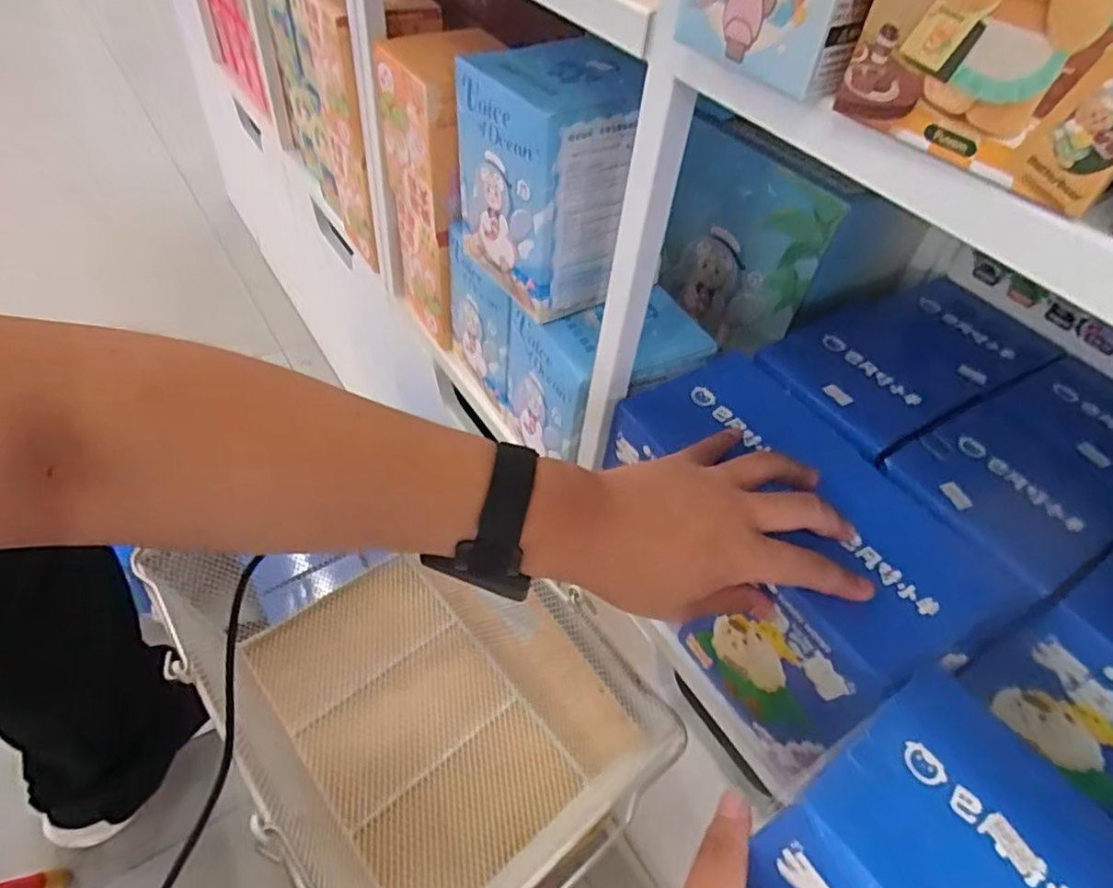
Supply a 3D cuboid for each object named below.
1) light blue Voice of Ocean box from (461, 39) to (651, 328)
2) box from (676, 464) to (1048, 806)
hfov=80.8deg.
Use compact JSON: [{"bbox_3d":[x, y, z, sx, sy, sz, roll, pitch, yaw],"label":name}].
[{"bbox_3d":[-0.002,-0.204,0.509,0.107,0.150,0.134,-18,52,-22],"label":"light blue Voice of Ocean box"},{"bbox_3d":[0.198,0.127,0.465,0.148,0.159,0.120,-20,53,-23],"label":"box"}]

